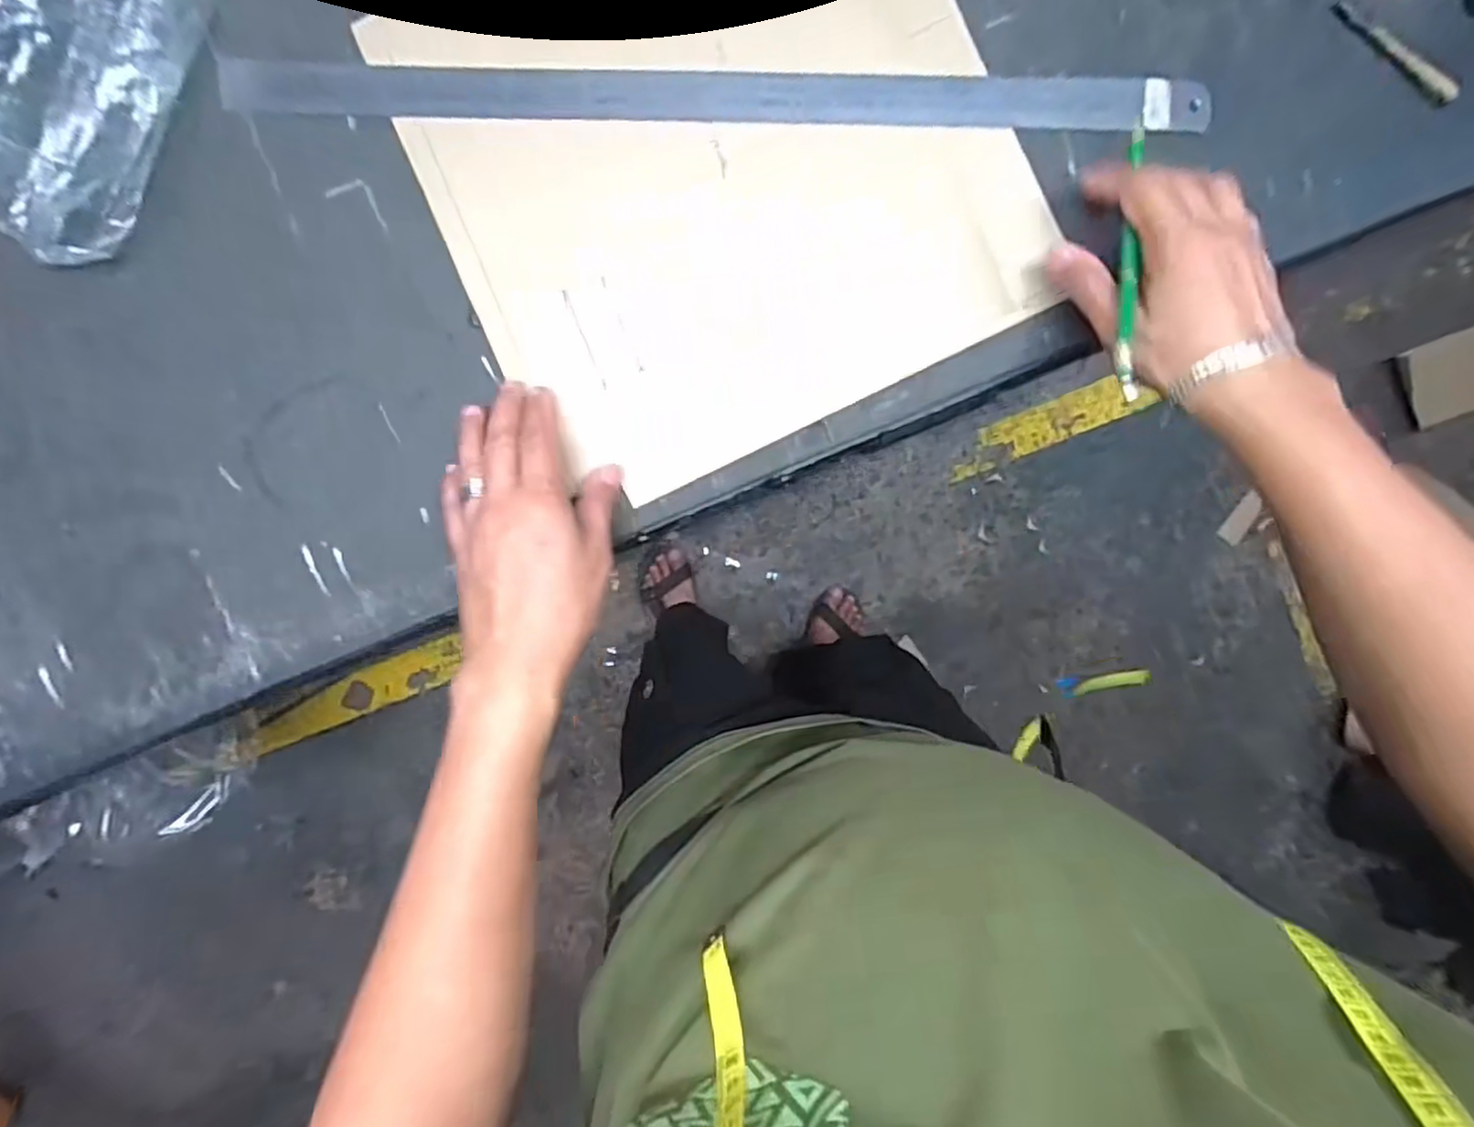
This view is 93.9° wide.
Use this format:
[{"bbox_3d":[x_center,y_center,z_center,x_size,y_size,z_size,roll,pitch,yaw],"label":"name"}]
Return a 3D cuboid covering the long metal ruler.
[{"bbox_3d":[-0.010,-0.294,0.436,0.600,0.010,0.037,1,85,-1],"label":"long metal ruler"}]

